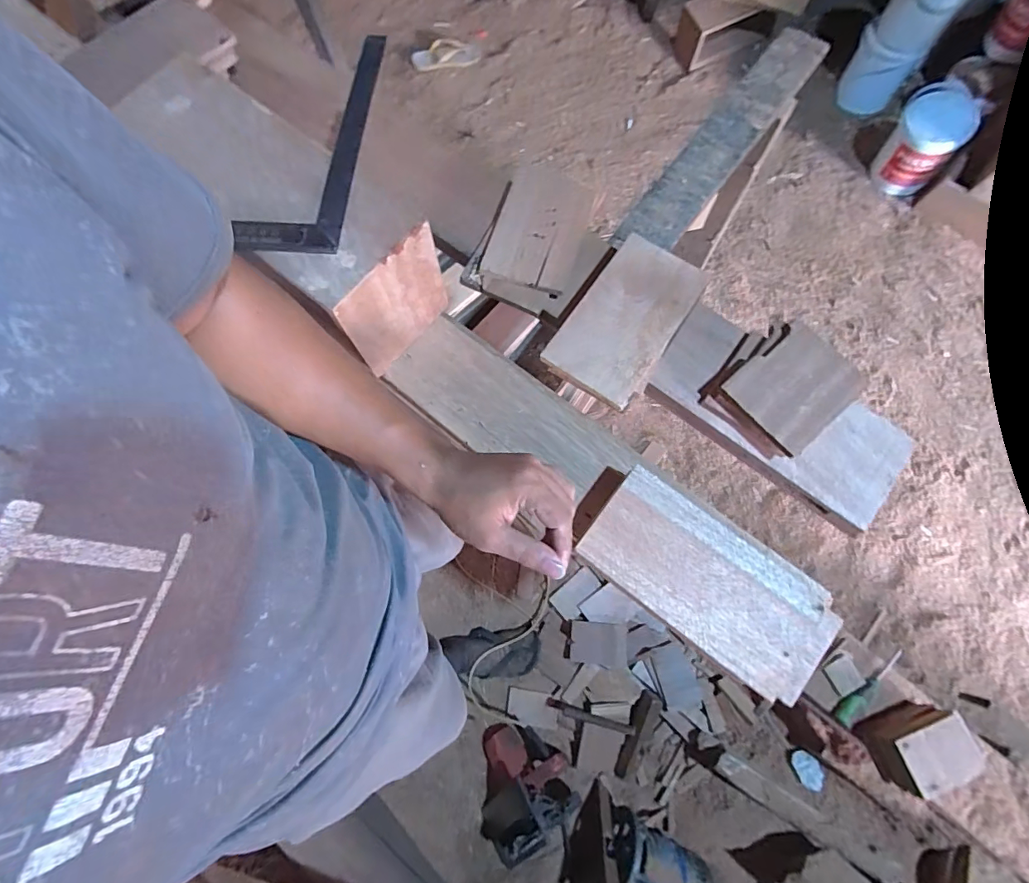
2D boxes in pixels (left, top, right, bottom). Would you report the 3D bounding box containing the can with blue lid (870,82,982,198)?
[{"bbox_3d":[1.156,-0.855,1.354,0.174,0.211,0.174,-1,75,2],"label":"can with blue lid"}]

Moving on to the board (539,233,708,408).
[{"bbox_3d":[0.133,-0.147,0.560,0.117,0.018,0.198,34,79,10],"label":"board"}]

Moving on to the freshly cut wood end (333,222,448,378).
[{"bbox_3d":[-0.123,-0.144,0.507,0.010,0.141,0.128,36,79,11],"label":"freshly cut wood end"}]

